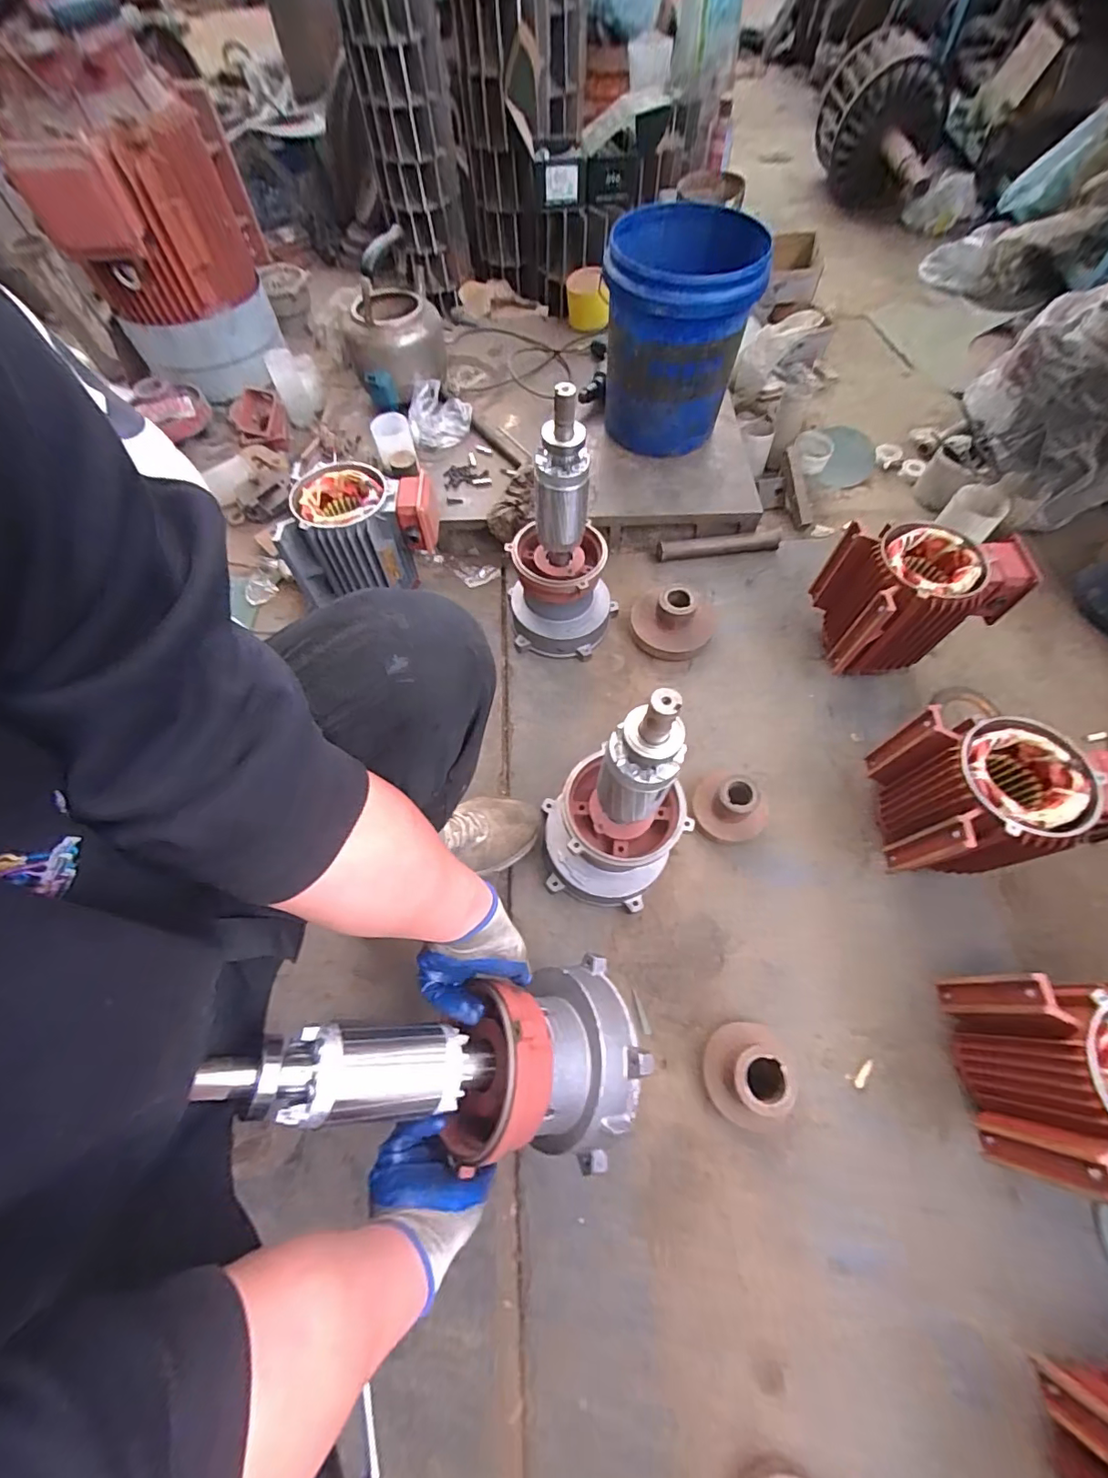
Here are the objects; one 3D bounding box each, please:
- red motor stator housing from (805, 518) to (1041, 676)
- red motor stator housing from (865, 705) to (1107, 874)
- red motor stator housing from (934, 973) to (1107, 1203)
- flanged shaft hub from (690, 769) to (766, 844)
[{"bbox_3d":[0.625,-0.241,0.905,0.251,0.200,0.182,2,65,1],"label":"red motor stator housing"},{"bbox_3d":[0.633,0.094,0.748,0.247,0.202,0.191,5,65,3],"label":"red motor stator housing"},{"bbox_3d":[0.643,0.384,0.586,0.249,0.187,0.185,3,65,2],"label":"red motor stator housing"},{"bbox_3d":[0.278,0.106,0.818,0.118,0.082,0.106,42,72,18],"label":"flanged shaft hub"}]

